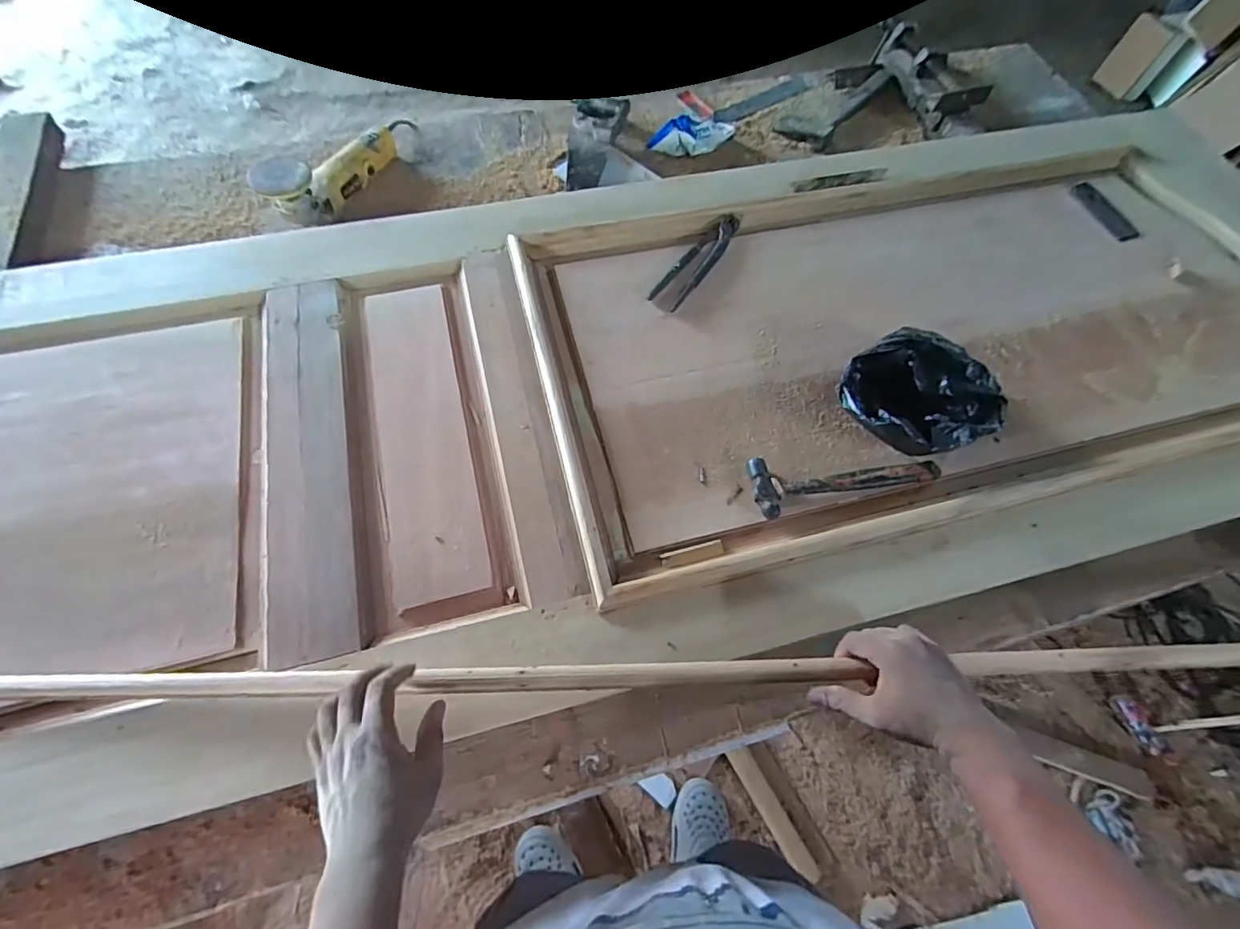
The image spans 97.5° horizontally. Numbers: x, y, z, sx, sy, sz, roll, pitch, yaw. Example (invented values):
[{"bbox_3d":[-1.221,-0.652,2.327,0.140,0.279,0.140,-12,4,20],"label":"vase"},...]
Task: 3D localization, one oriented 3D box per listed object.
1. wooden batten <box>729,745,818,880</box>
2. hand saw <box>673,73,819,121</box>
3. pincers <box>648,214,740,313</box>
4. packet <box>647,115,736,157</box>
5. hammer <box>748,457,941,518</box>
[{"bbox_3d":[0.357,0.808,1.261,0.058,0.032,0.301,-28,68,-14],"label":"wooden batten"},{"bbox_3d":[0.285,-0.802,1.184,0.359,0.034,0.124,-34,69,-16],"label":"hand saw"},{"bbox_3d":[0.127,-0.325,0.845,0.049,0.017,0.233,32,66,13],"label":"pincers"},{"bbox_3d":[0.145,-0.655,1.087,0.184,0.054,0.071,-11,65,-6],"label":"packet"},{"bbox_3d":[0.286,0.017,0.686,0.241,0.022,0.072,-6,63,-5],"label":"hammer"}]

